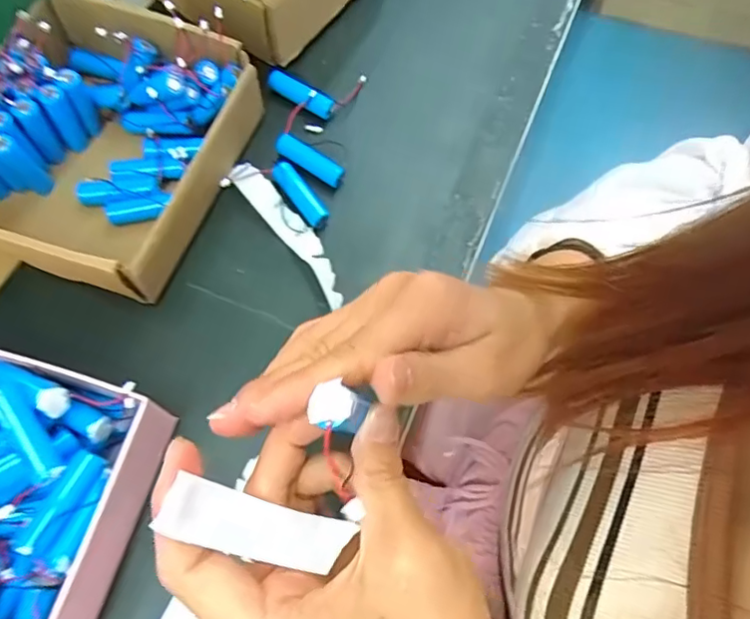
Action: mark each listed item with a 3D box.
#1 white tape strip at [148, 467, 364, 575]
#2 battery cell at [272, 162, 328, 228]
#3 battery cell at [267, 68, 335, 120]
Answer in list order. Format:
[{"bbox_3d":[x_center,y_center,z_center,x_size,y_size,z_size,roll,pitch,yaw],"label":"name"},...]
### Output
[{"bbox_3d":[-0.035,0.070,0.181,0.064,0.007,0.017,27,66,-29],"label":"white tape strip"},{"bbox_3d":[-0.050,-0.076,0.375,0.015,0.014,0.051,-33,75,-14],"label":"battery cell"},{"bbox_3d":[-0.055,-0.157,0.409,0.053,0.014,0.016,34,72,9],"label":"battery cell"}]

